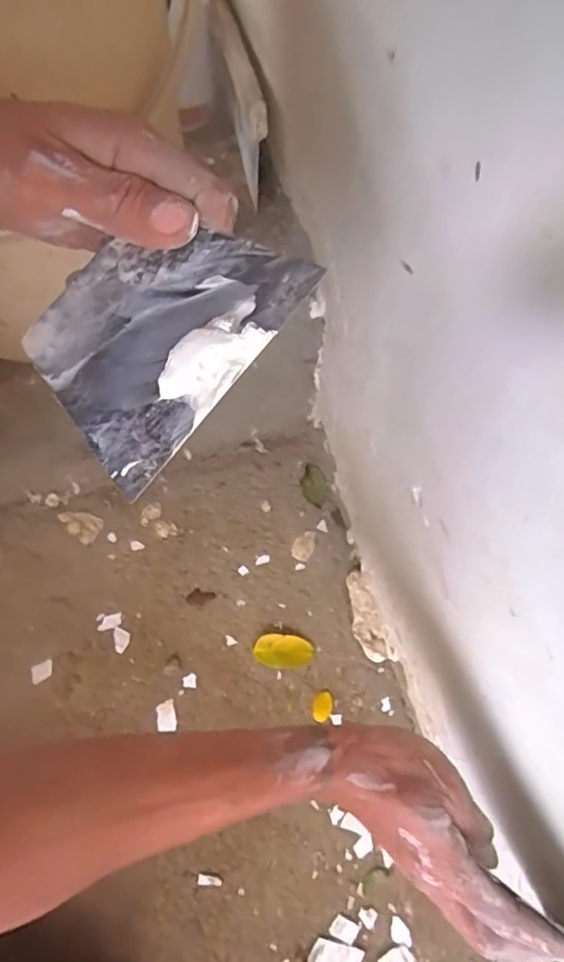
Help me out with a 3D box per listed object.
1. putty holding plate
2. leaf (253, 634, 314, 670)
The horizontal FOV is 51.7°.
[{"bbox_3d":[-0.050,-0.059,0.212,0.094,0.010,0.094,-48,61,-2],"label":"putty holding plate"},{"bbox_3d":[0.001,0.170,0.578,0.057,0.006,0.031,2,62,3],"label":"leaf"}]

